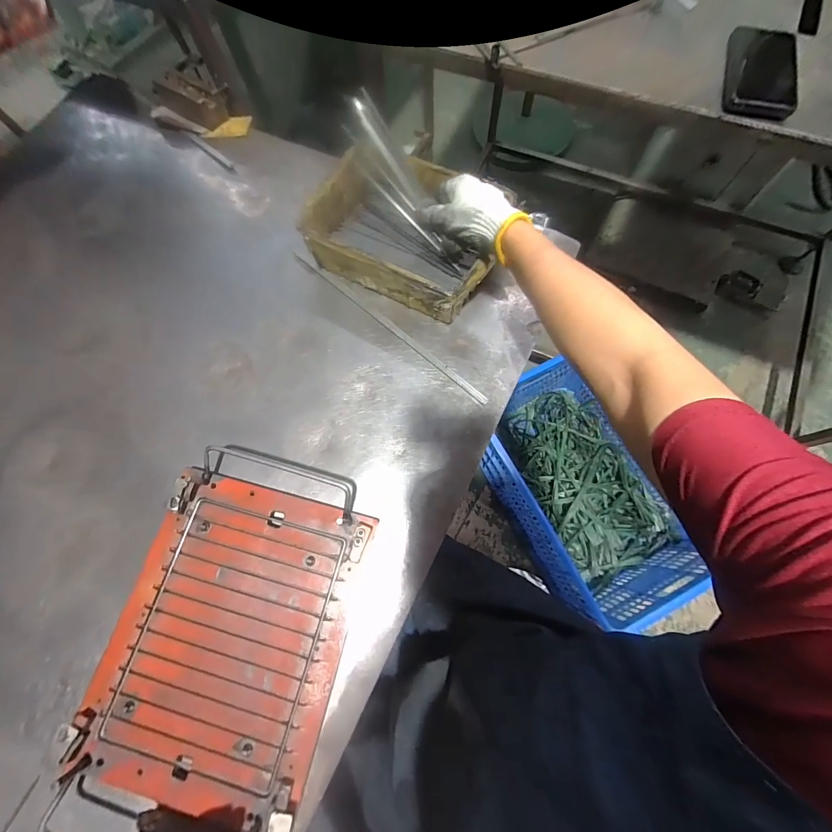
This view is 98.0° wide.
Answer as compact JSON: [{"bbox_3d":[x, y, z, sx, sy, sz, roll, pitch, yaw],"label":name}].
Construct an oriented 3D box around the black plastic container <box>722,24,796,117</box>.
[{"bbox_3d":[0.446,-0.448,0.468,0.080,0.018,0.161,16,74,7],"label":"black plastic container"}]

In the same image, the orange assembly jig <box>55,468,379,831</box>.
[{"bbox_3d":[-0.198,0.231,0.383,0.236,0.020,0.299,14,75,4],"label":"orange assembly jig"}]

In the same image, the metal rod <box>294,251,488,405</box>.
[{"bbox_3d":[-0.045,-0.129,0.498,0.356,0.011,0.011,39,78,10],"label":"metal rod"}]

